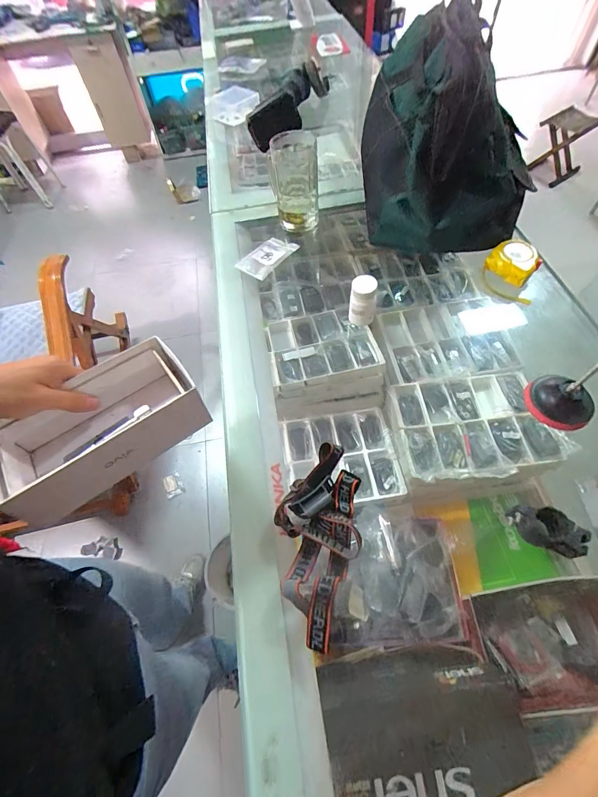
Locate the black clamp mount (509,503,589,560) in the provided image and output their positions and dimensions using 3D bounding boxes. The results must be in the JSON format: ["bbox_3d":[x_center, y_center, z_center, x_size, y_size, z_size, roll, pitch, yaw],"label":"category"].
[{"bbox_3d":[0.247,0.130,0.351,0.066,0.033,0.029,28,65,19],"label":"black clamp mount"}]

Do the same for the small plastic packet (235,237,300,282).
[{"bbox_3d":[-0.057,-0.253,0.628,0.070,0.020,0.097,36,71,20],"label":"small plastic packet"}]

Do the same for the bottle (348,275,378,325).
[{"bbox_3d":[0.092,-0.140,0.508,0.035,0.074,0.030,3,59,6],"label":"bottle"}]

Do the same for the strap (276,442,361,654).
[{"bbox_3d":[0.018,0.143,0.361,0.088,0.041,0.184,2,59,5],"label":"strap"}]

